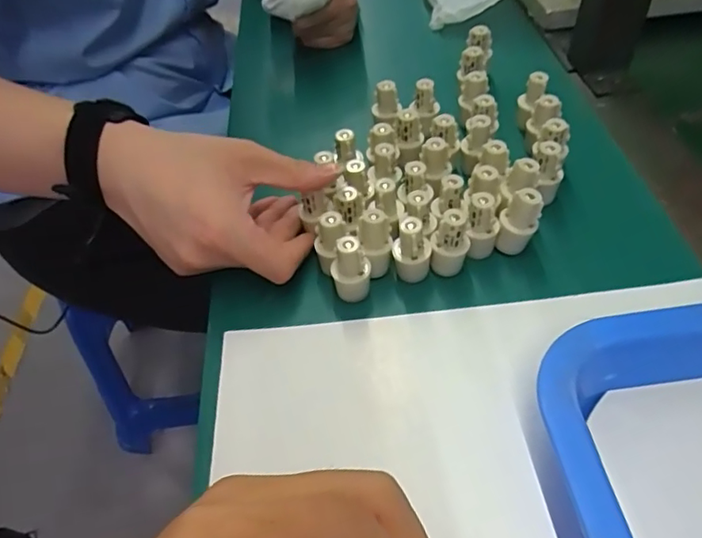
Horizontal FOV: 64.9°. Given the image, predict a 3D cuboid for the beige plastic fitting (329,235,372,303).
[{"bbox_3d":[0.000,0.000,0.334,0.023,0.044,0.017,-7,48,-2],"label":"beige plastic fitting"}]

